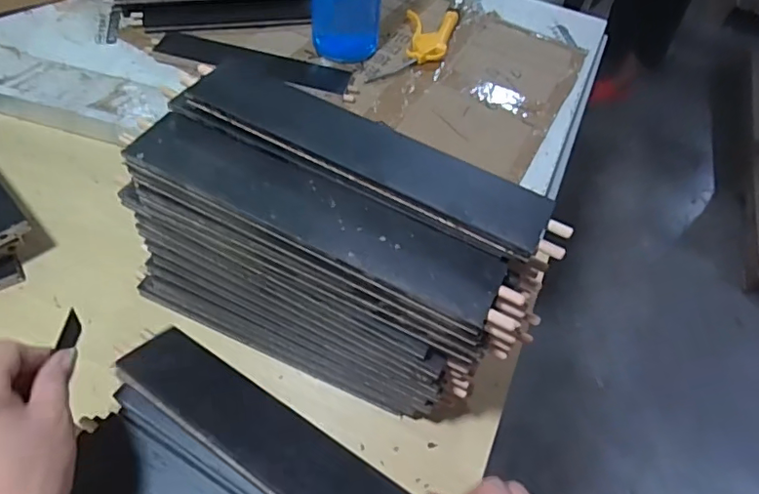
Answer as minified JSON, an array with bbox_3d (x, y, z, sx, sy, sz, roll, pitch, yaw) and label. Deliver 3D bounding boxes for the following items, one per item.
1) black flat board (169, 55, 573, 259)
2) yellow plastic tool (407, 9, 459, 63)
[{"bbox_3d":[-0.009,-0.077,0.409,0.304,0.007,0.068,25,55,12],"label":"black flat board"},{"bbox_3d":[0.081,-0.337,0.865,0.080,0.021,0.120,9,55,0],"label":"yellow plastic tool"}]

